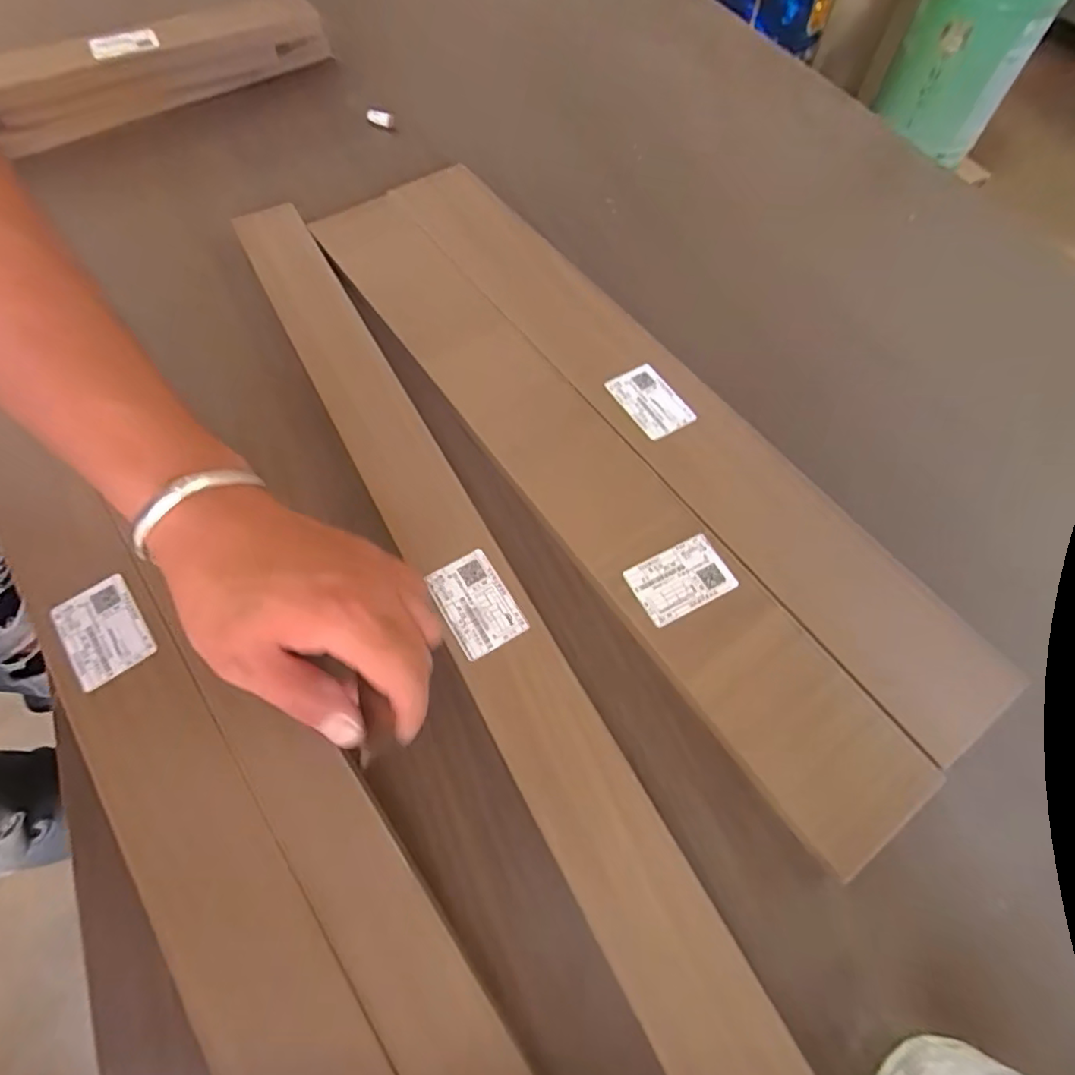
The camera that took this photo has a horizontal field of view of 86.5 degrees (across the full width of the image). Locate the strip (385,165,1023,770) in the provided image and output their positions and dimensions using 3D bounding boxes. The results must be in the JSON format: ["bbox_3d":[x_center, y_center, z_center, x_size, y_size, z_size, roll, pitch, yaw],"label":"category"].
[{"bbox_3d":[0.071,-0.110,0.414,0.070,0.017,0.583,-33,68,-17],"label":"strip"}]

